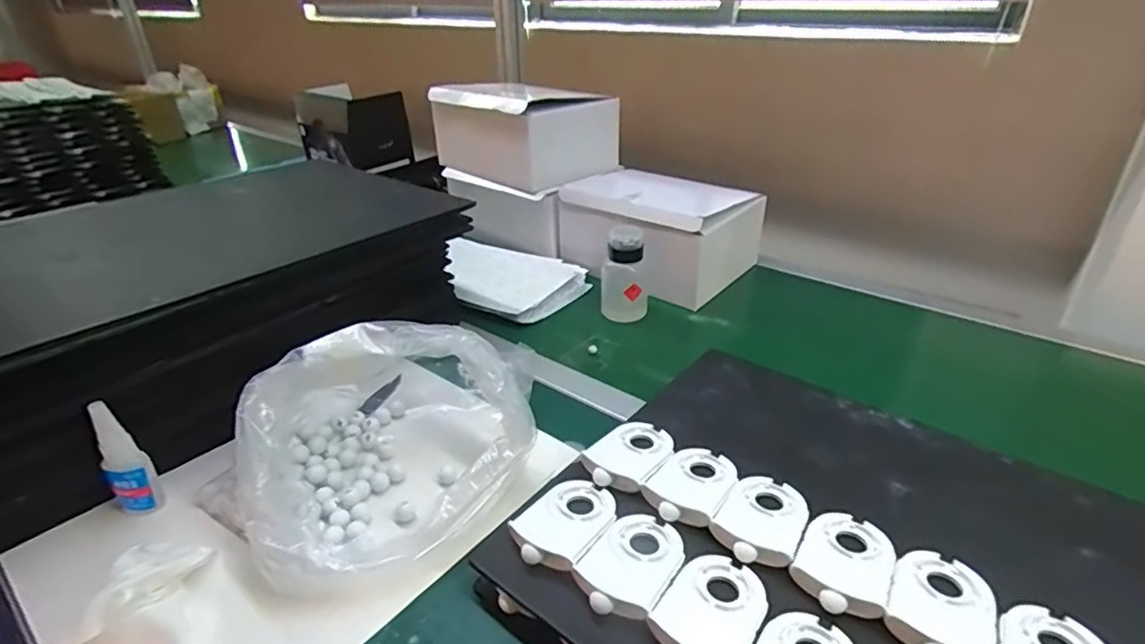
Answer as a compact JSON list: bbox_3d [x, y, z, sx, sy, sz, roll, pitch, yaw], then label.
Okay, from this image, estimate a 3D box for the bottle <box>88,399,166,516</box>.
[{"bbox_3d":[-0.369,0.112,0.484,0.020,0.108,0.031,21,36,34],"label":"bottle"}]

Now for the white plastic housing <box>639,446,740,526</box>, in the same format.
[{"bbox_3d":[0.098,0.129,0.480,0.057,0.011,0.089,18,34,30],"label":"white plastic housing"}]

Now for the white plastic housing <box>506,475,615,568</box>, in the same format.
[{"bbox_3d":[-0.004,0.149,0.445,0.060,0.014,0.088,19,35,31],"label":"white plastic housing"}]

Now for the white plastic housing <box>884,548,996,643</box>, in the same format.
[{"bbox_3d":[0.239,0.181,0.380,0.057,0.009,0.089,18,35,31],"label":"white plastic housing"}]

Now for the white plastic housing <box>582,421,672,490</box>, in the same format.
[{"bbox_3d":[0.049,0.110,0.504,0.057,0.012,0.086,18,34,30],"label":"white plastic housing"}]

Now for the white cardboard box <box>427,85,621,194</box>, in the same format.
[{"bbox_3d":[-0.085,-0.315,0.981,0.195,0.127,0.247,-26,37,-36],"label":"white cardboard box"}]

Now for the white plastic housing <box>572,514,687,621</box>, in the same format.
[{"bbox_3d":[0.042,0.166,0.410,0.058,0.009,0.086,19,35,32],"label":"white plastic housing"}]

